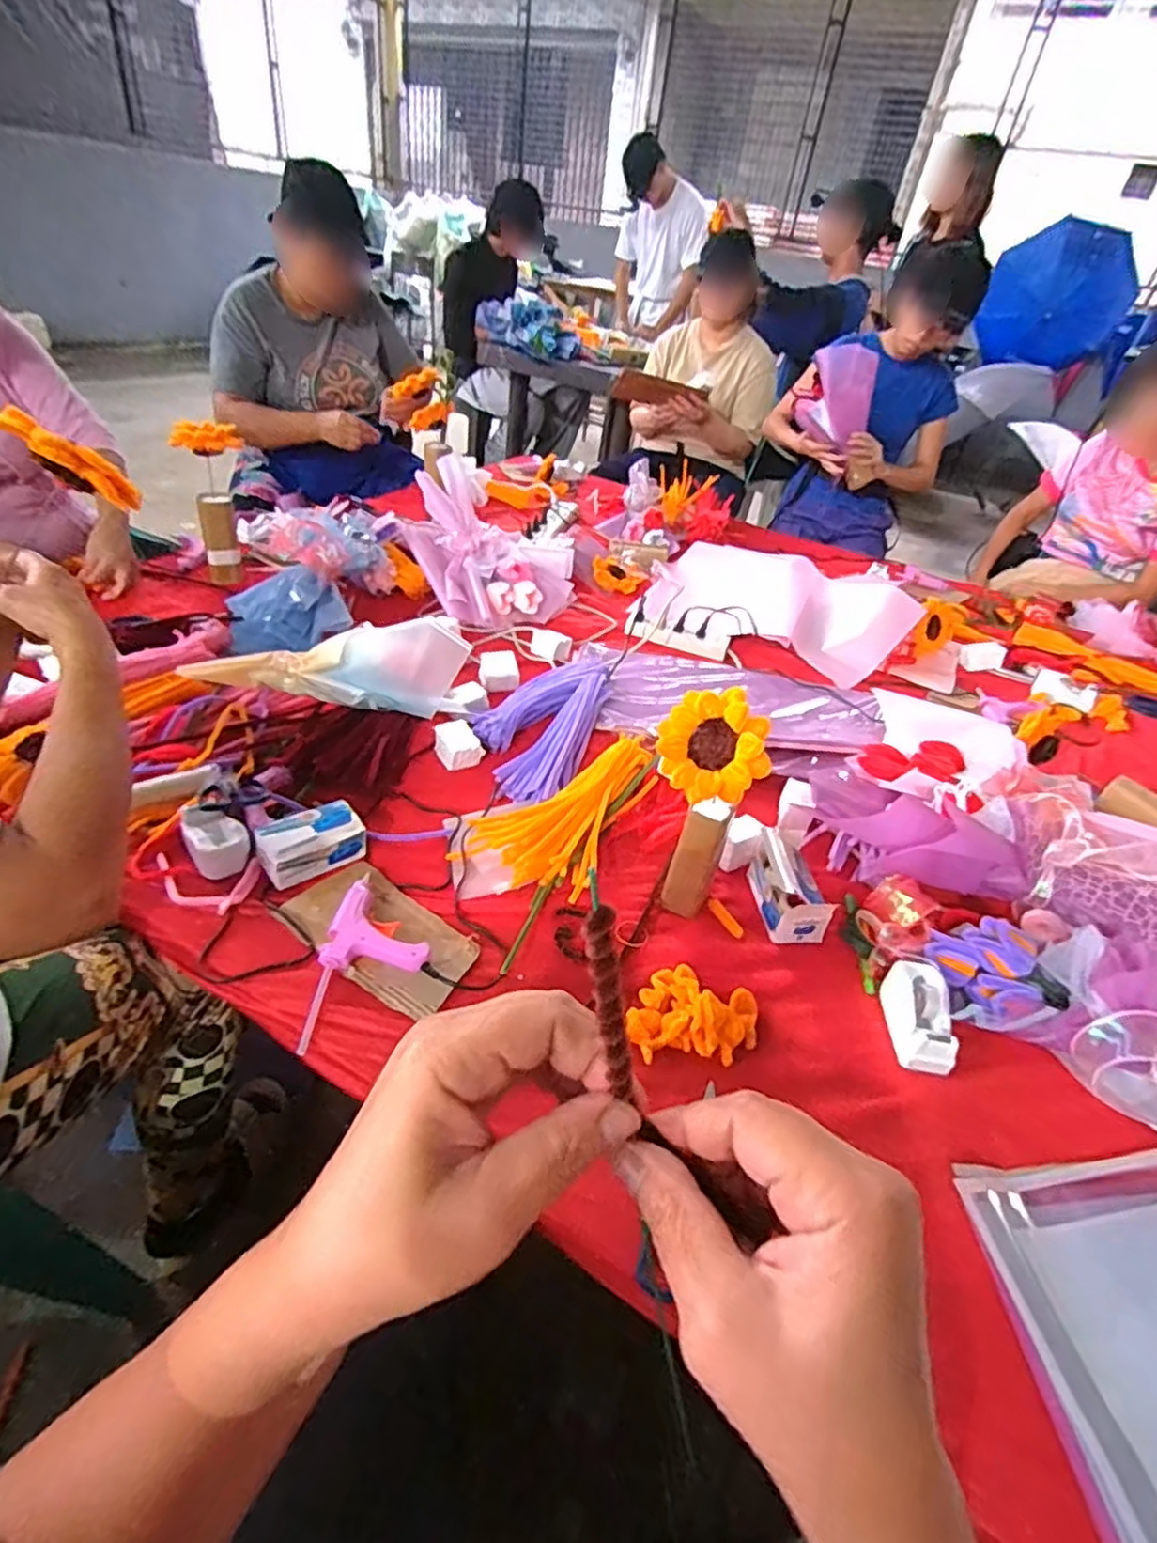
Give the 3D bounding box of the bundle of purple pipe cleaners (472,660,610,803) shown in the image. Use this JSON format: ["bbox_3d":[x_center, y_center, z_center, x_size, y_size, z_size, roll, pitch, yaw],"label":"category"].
[{"bbox_3d":[-0.052,-0.088,1.018,0.155,0.034,0.351,14,38,8],"label":"bundle of purple pipe cleaners"}]

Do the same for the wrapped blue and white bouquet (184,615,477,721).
[{"bbox_3d":[-0.350,-0.132,0.945,0.421,0.127,0.071,0,37,14],"label":"wrapped blue and white bouquet"}]

